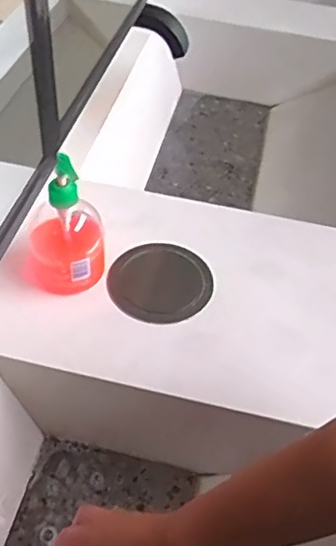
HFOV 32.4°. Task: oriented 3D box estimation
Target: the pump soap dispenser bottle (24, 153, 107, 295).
[{"bbox_3d":[-0.113,-0.054,0.630,0.089,0.161,0.077,-6,49,-10],"label":"pump soap dispenser bottle"}]

